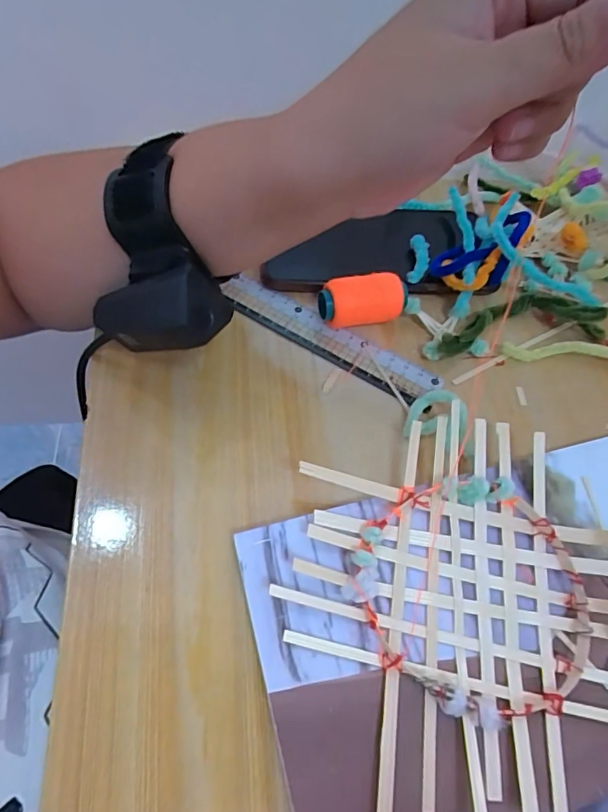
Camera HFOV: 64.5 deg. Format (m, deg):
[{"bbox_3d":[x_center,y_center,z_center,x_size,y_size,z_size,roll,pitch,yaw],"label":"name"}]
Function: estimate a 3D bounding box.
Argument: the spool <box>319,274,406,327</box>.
[{"bbox_3d":[0.037,-0.066,0.305,0.056,0.027,0.023,-5,60,-6],"label":"spool"}]

